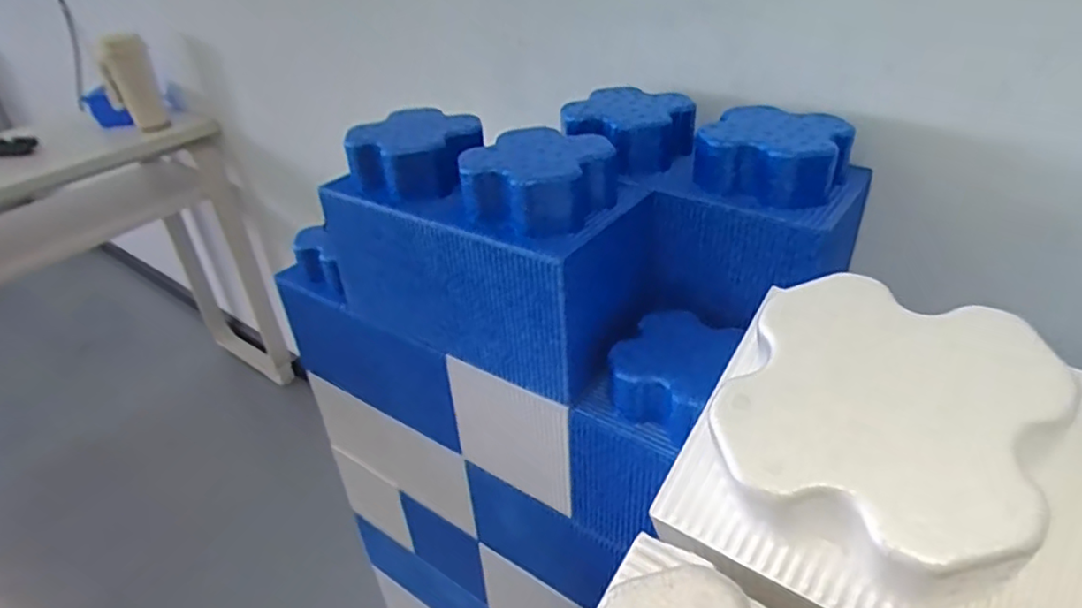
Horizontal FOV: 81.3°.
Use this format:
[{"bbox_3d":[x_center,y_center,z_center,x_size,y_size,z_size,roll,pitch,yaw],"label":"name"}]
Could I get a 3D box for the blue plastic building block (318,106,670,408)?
[{"bbox_3d":[-0.064,-0.062,0.620,0.313,0.199,0.127,18,40,30],"label":"blue plastic building block"}]

